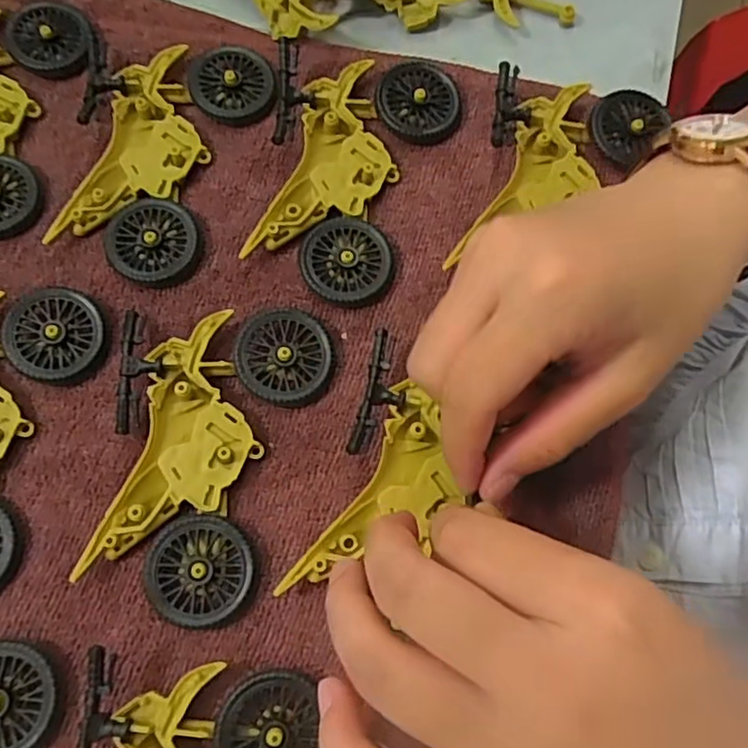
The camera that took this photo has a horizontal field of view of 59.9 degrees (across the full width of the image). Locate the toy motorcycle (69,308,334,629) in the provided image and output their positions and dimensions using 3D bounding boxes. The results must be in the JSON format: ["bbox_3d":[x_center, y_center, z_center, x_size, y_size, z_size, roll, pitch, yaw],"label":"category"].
[{"bbox_3d":[-0.063,0.028,0.239,0.073,0.012,0.114,11,72,3],"label":"toy motorcycle"}]

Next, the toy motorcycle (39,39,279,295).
[{"bbox_3d":[-0.096,-0.097,0.278,0.076,0.016,0.115,16,72,4],"label":"toy motorcycle"}]

